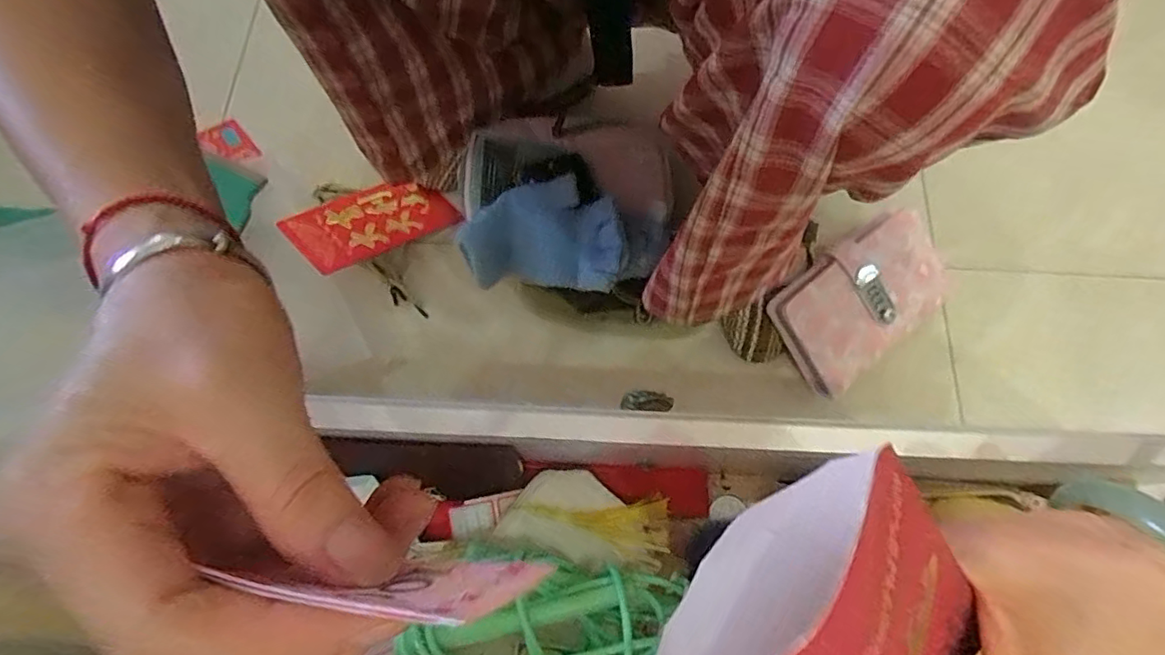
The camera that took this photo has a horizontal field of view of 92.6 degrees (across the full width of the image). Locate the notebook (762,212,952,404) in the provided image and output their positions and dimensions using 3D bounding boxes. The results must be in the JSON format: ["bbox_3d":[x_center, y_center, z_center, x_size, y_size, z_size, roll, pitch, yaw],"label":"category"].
[{"bbox_3d":[0.269,-0.029,0.543,0.174,0.034,0.108,-36,98,-13],"label":"notebook"}]

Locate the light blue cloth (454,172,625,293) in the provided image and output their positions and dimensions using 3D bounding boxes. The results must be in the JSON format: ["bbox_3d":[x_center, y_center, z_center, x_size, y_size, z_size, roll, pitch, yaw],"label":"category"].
[{"bbox_3d":[-0.033,-0.083,0.496,0.145,0.042,0.091,8,71,1],"label":"light blue cloth"}]

